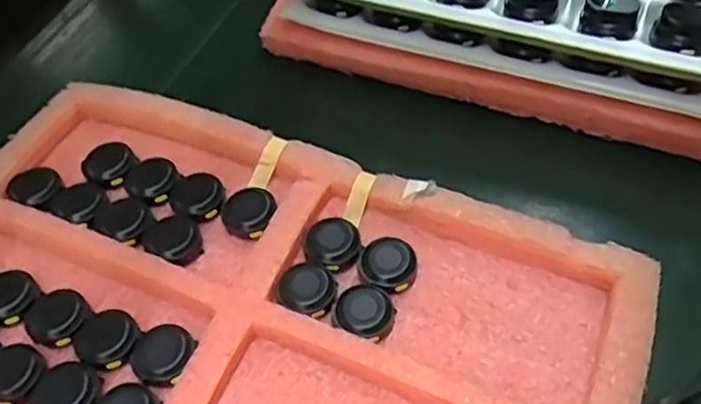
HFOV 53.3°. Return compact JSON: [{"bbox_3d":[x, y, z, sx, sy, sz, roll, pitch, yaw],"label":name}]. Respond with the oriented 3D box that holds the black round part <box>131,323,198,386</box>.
[{"bbox_3d":[-0.092,0.072,0.341,0.029,0.009,0.031,-3,51,4],"label":"black round part"}]

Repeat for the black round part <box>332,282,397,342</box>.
[{"bbox_3d":[0.006,0.054,0.351,0.030,0.013,0.029,-3,51,4],"label":"black round part"}]

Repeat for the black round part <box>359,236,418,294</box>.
[{"bbox_3d":[0.020,0.031,0.368,0.033,0.013,0.034,-3,51,4],"label":"black round part"}]

